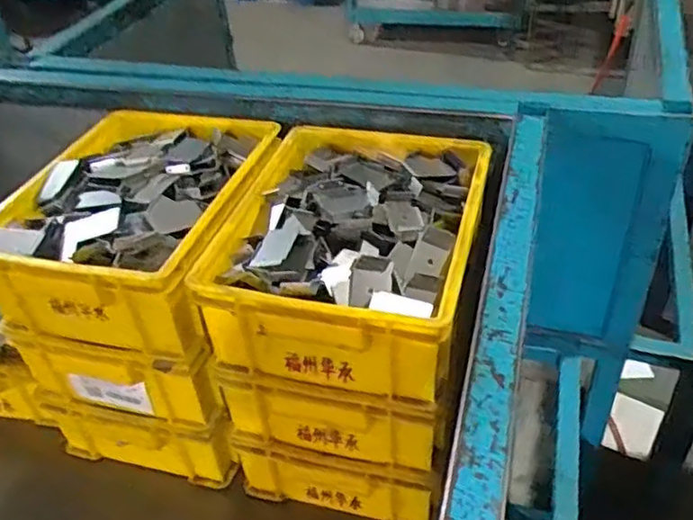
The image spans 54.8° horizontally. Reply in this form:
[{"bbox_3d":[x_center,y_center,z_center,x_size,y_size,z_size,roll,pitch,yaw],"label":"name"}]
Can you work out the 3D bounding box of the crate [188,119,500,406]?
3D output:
[{"bbox_3d":[0.015,-0.018,0.770,0.256,0.133,0.339,8,40,16],"label":"crate"}]

